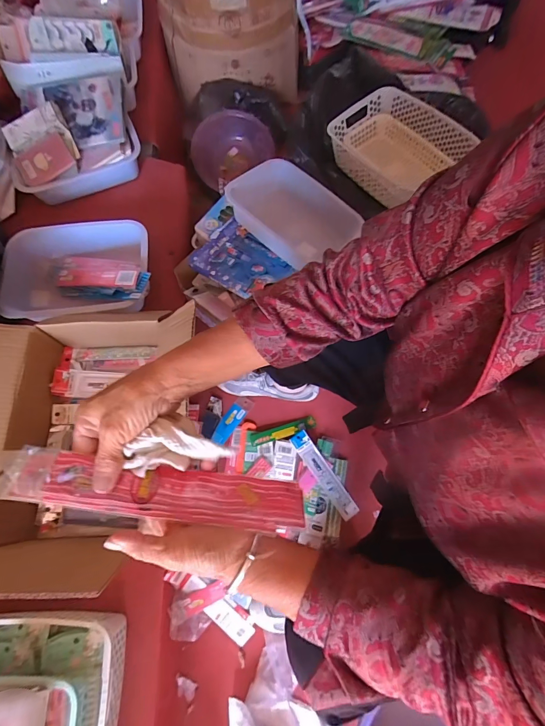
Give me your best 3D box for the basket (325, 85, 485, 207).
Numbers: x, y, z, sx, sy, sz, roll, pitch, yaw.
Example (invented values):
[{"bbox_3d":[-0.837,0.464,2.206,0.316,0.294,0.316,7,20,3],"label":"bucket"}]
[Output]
[{"bbox_3d":[0.280,-0.499,0.801,0.186,0.108,0.268,-34,72,-10],"label":"basket"}]

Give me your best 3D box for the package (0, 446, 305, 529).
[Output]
[{"bbox_3d":[-0.097,0.114,0.312,0.256,0.008,0.050,11,42,-9],"label":"package"}]

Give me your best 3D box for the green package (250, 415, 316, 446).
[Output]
[{"bbox_3d":[0.025,0.157,0.793,0.154,0.010,0.032,-17,70,-4],"label":"green package"}]

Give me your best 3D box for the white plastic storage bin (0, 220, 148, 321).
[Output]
[{"bbox_3d":[-0.417,-0.171,0.722,0.336,0.096,0.213,-6,70,0],"label":"white plastic storage bin"}]

